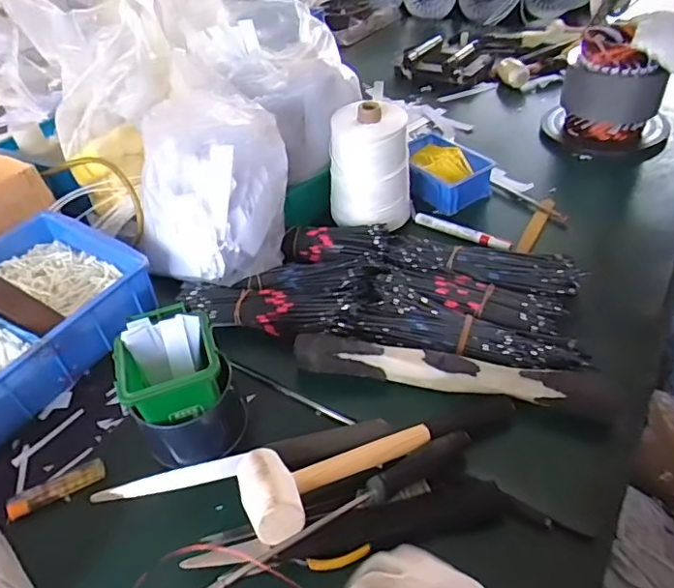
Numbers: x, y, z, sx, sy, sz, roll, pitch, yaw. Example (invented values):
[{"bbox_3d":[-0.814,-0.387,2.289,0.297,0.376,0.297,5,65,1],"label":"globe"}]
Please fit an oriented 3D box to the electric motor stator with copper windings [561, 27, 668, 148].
[{"bbox_3d":[0.440,-0.331,0.877,0.147,0.139,0.120,16,47,24],"label":"electric motor stator with copper windings"}]

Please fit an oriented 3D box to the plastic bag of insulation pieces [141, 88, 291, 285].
[{"bbox_3d":[-0.169,-0.128,0.671,0.186,0.183,0.141,12,46,20],"label":"plastic bag of insulation pieces"}]

